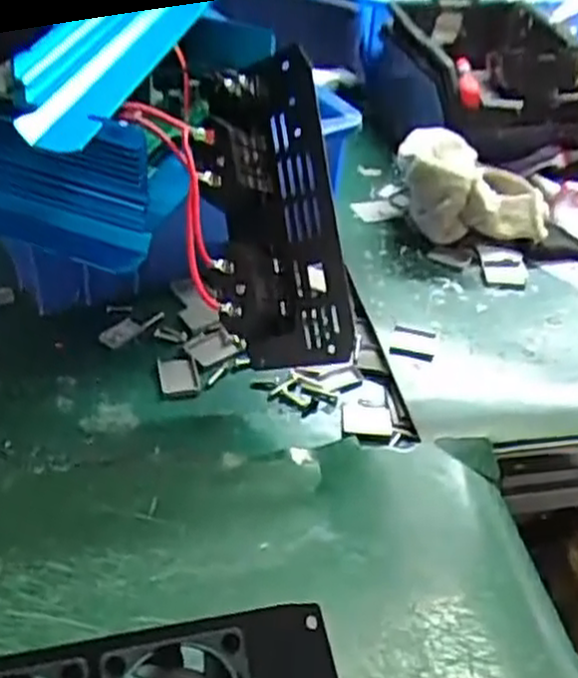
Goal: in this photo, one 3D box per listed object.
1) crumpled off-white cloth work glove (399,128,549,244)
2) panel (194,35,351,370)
[{"bbox_3d":[0.116,-0.094,0.488,0.097,0.055,0.055,12,39,6],"label":"crumpled off-white cloth work glove"},{"bbox_3d":[-0.010,-0.054,0.345,0.056,0.134,0.037,-11,6,-22],"label":"panel"}]

